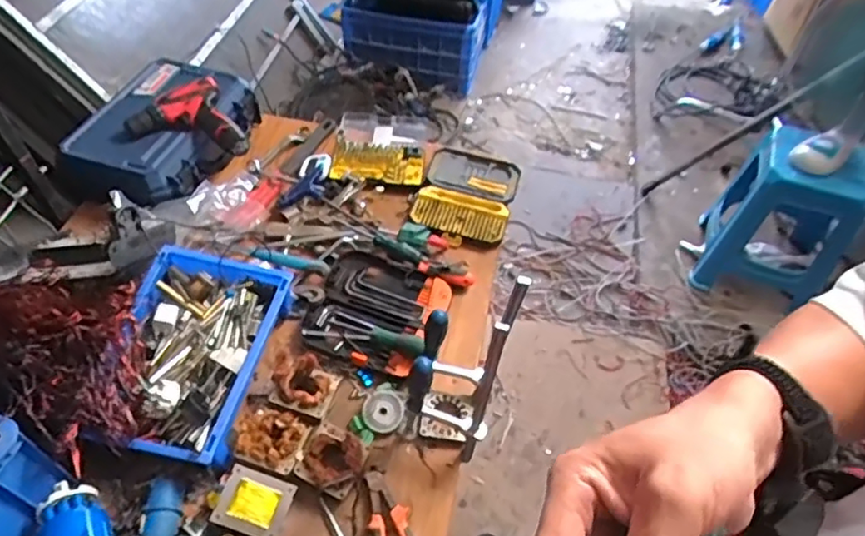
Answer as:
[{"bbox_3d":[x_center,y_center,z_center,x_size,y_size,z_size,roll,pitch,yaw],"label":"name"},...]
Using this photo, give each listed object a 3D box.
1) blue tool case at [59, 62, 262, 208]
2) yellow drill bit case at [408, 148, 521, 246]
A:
[{"bbox_3d":[-0.522,-0.280,1.141,0.287,0.090,0.359,19,53,13],"label":"blue tool case"},{"bbox_3d":[0.067,-0.144,1.165,0.186,0.029,0.251,12,51,8],"label":"yellow drill bit case"}]

